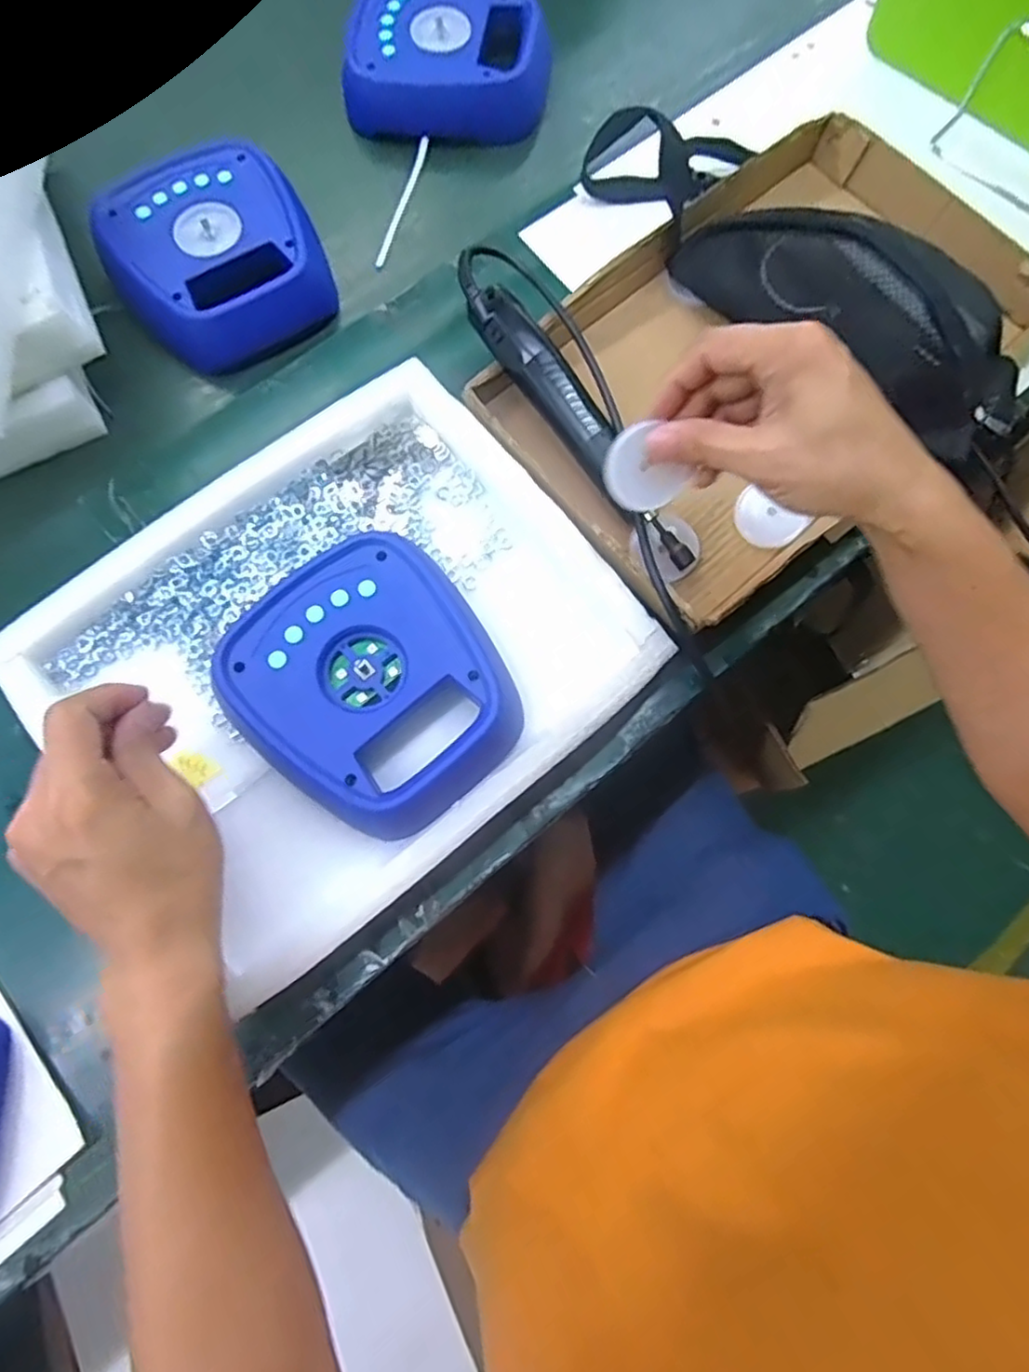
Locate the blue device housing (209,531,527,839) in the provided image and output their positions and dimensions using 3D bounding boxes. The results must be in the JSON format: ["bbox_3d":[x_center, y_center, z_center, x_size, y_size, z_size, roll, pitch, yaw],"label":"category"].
[{"bbox_3d":[-0.088,0.000,0.428,0.153,0.036,0.174,-41,81,-10],"label":"blue device housing"}]

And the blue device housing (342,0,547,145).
[{"bbox_3d":[-0.060,-0.565,0.600,0.169,0.047,0.154,0,77,-1],"label":"blue device housing"}]

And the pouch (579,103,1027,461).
[{"bbox_3d":[0.226,-0.330,0.512,0.129,0.090,0.389,-42,81,-10],"label":"pouch"}]

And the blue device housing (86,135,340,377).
[{"bbox_3d":[-0.240,-0.347,0.541,0.156,0.043,0.166,-28,79,-7],"label":"blue device housing"}]

